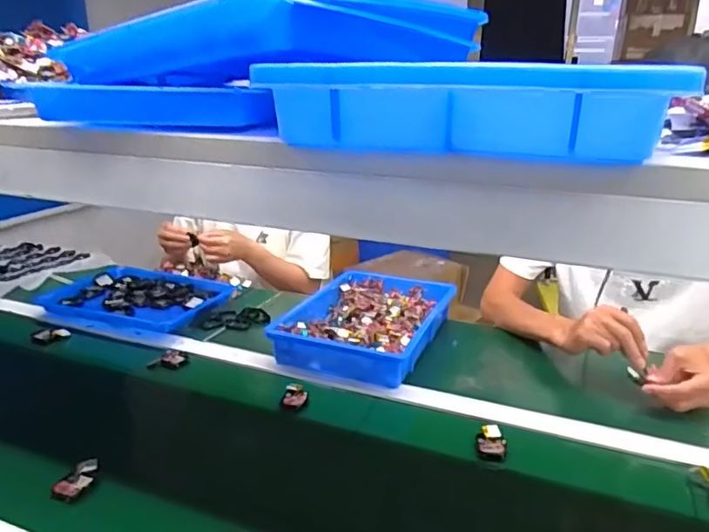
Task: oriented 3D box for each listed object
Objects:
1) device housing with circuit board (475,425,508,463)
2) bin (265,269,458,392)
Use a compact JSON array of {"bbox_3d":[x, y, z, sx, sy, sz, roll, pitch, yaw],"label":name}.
[{"bbox_3d":[0.180,0.232,0.726,0.039,0.024,0.047,6,19,14],"label":"device housing with circuit board"},{"bbox_3d":[0.030,0.105,1.051,0.255,0.066,0.358,8,20,19],"label":"bin"}]

